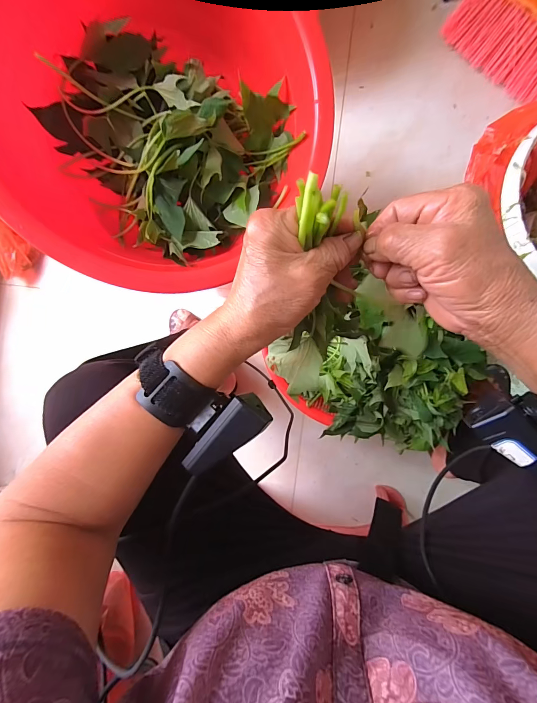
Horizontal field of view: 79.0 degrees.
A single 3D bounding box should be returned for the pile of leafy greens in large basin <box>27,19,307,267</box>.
[{"bbox_3d":[-0.131,-0.255,0.403,0.265,0.102,0.231,26,91,8],"label":"pile of leafy greens in large basin"}]

